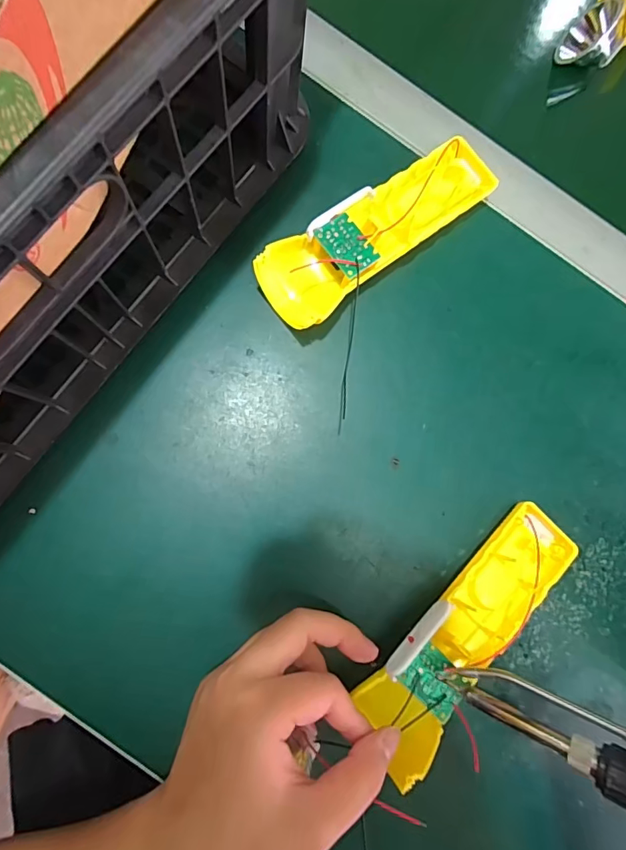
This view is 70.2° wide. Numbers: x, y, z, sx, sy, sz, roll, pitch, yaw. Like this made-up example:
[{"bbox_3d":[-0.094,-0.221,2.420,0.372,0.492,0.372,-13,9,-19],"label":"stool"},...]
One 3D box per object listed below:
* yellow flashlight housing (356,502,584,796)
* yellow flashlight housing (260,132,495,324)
[{"bbox_3d":[0.091,0.119,0.252,0.157,0.025,0.057,-43,89,-17],"label":"yellow flashlight housing"},{"bbox_3d":[0.042,-0.124,0.279,0.165,0.026,0.048,-39,88,-7],"label":"yellow flashlight housing"}]

